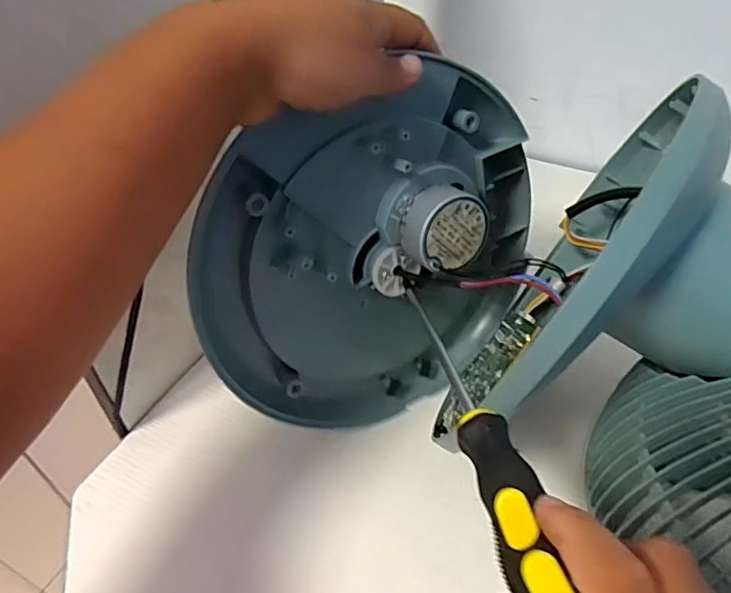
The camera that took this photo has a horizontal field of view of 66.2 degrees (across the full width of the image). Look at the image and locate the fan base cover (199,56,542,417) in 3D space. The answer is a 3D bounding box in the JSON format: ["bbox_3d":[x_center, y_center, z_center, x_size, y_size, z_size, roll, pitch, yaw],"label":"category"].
[{"bbox_3d":[0.017,-0.012,0.346,0.232,0.231,0.052,-16,35,-25],"label":"fan base cover"}]

